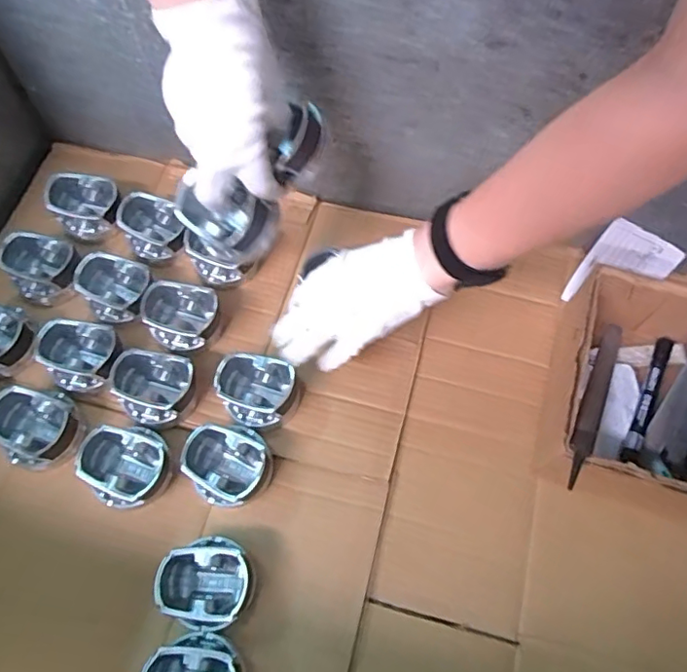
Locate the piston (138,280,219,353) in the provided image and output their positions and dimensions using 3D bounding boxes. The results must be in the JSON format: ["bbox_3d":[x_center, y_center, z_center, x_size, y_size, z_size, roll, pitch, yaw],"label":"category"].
[{"bbox_3d":[-0.172,-0.022,0.587,0.077,0.043,0.071,9,66,4],"label":"piston"}]

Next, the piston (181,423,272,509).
[{"bbox_3d":[-0.107,0.121,0.517,0.074,0.049,0.069,0,65,0],"label":"piston"}]

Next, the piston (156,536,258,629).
[{"bbox_3d":[-0.115,0.212,0.476,0.077,0.047,0.070,0,65,0],"label":"piston"}]

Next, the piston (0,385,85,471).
[{"bbox_3d":[-0.294,0.088,0.530,0.076,0.057,0.072,0,65,0],"label":"piston"}]

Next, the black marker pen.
[{"bbox_3d":[0.302,0.059,0.546,0.015,0.019,0.154,29,69,13],"label":"black marker pen"}]

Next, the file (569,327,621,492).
[{"bbox_3d":[0.236,0.053,0.517,0.021,0.012,0.233,30,44,13],"label":"file"}]

